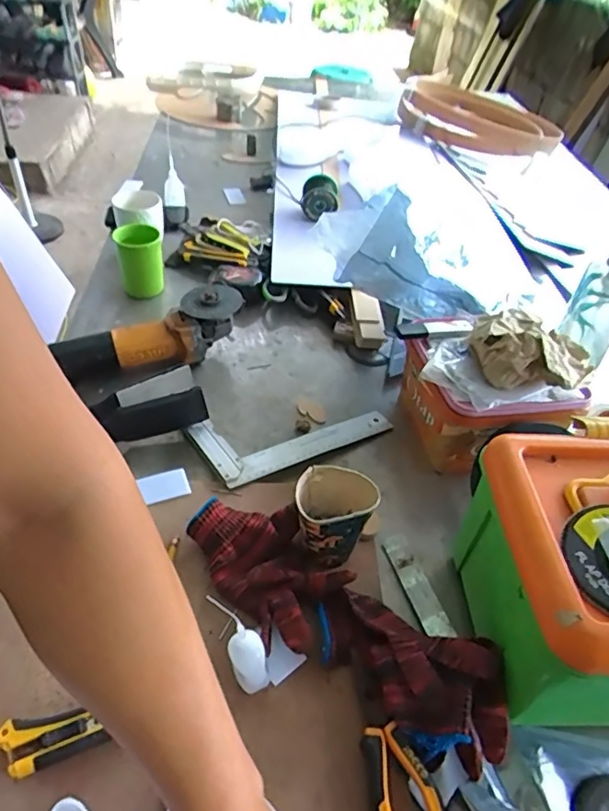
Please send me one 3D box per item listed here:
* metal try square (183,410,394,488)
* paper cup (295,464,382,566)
[{"bbox_3d":[-0.013,0.034,0.735,0.256,0.032,0.111,-19,49,-22],"label":"metal try square"},{"bbox_3d":[0.029,0.118,0.572,0.079,0.085,0.069,13,45,9],"label":"paper cup"}]

